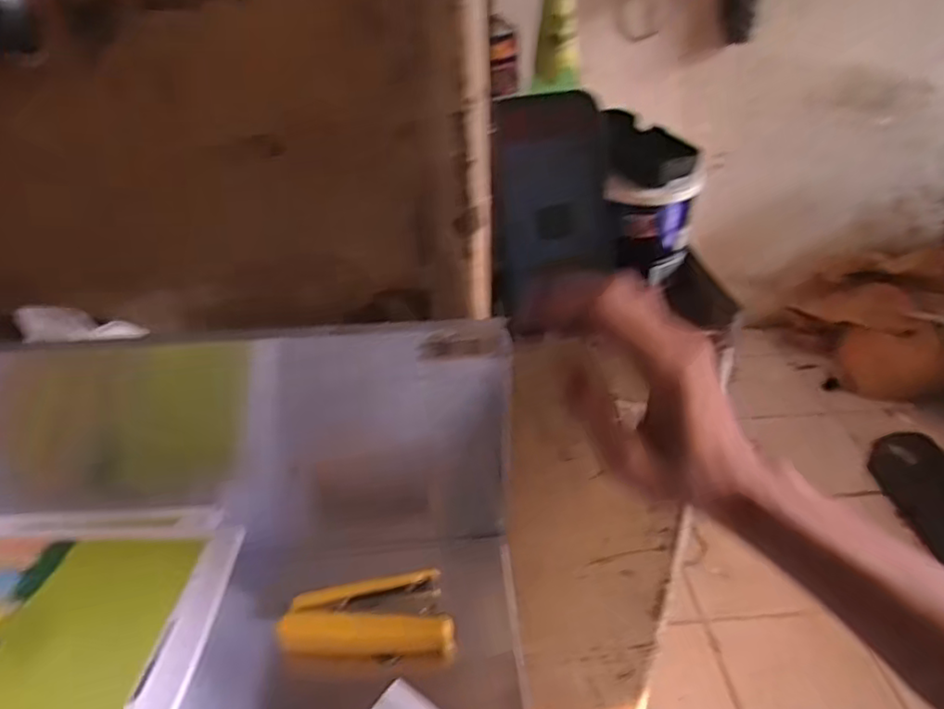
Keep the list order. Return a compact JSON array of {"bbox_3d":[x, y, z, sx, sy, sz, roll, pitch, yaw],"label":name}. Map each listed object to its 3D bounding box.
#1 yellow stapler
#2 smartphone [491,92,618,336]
[{"bbox_3d":[-0.063,0.160,0.389,0.098,0.020,0.047,-4,35,-3],"label":"yellow stapler"},{"bbox_3d":[0.058,-0.107,0.461,0.089,0.153,0.014,-11,14,-4],"label":"smartphone"}]

